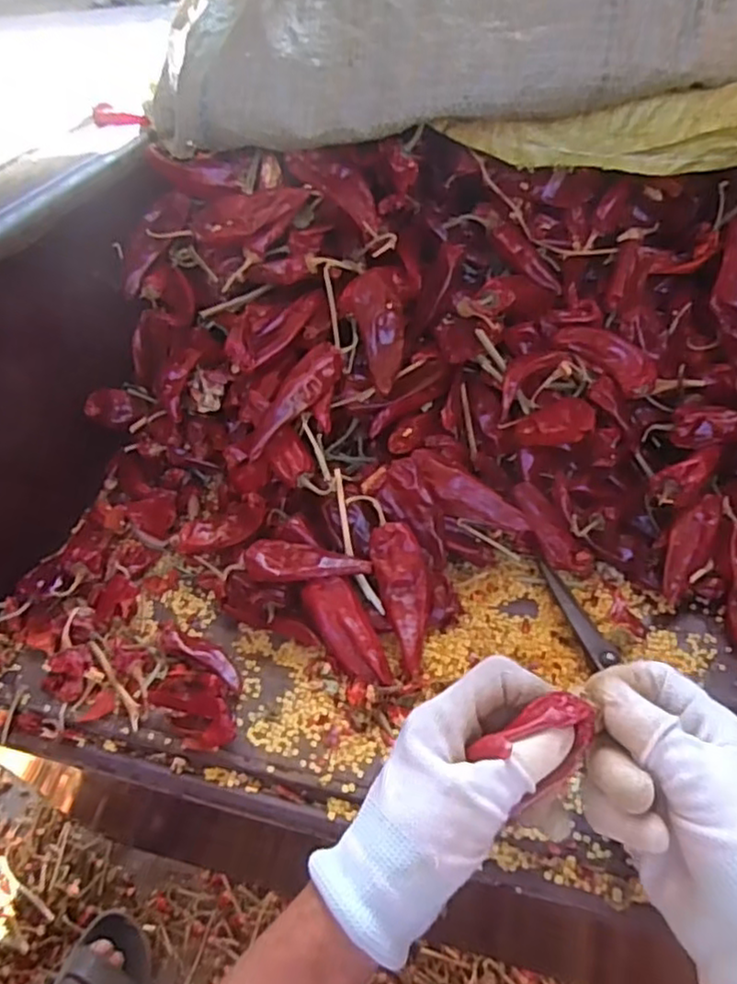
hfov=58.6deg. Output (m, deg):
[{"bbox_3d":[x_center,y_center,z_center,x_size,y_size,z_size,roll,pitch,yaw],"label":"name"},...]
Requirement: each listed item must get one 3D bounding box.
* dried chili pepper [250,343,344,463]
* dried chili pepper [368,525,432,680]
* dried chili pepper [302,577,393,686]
[{"bbox_3d":[-0.054,-0.064,0.462,0.093,0.020,0.026,-49,54,3],"label":"dried chili pepper"},{"bbox_3d":[0.025,0.068,0.425,0.034,0.019,0.096,-7,65,-7],"label":"dried chili pepper"},{"bbox_3d":[-0.013,0.088,0.412,0.028,0.015,0.077,-26,66,-24],"label":"dried chili pepper"}]

